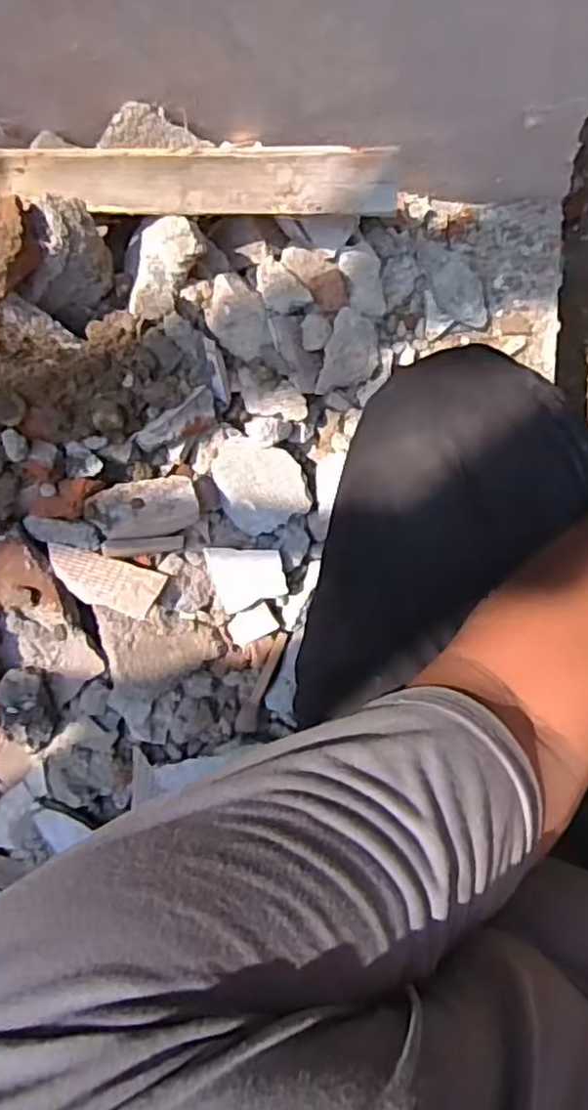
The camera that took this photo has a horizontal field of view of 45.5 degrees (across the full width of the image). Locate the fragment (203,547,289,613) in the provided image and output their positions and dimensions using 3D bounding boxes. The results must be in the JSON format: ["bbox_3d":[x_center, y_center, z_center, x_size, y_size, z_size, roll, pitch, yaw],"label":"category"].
[{"bbox_3d":[-0.038,0.017,0.571,0.059,0.009,0.052,-9,104,3],"label":"fragment"}]

